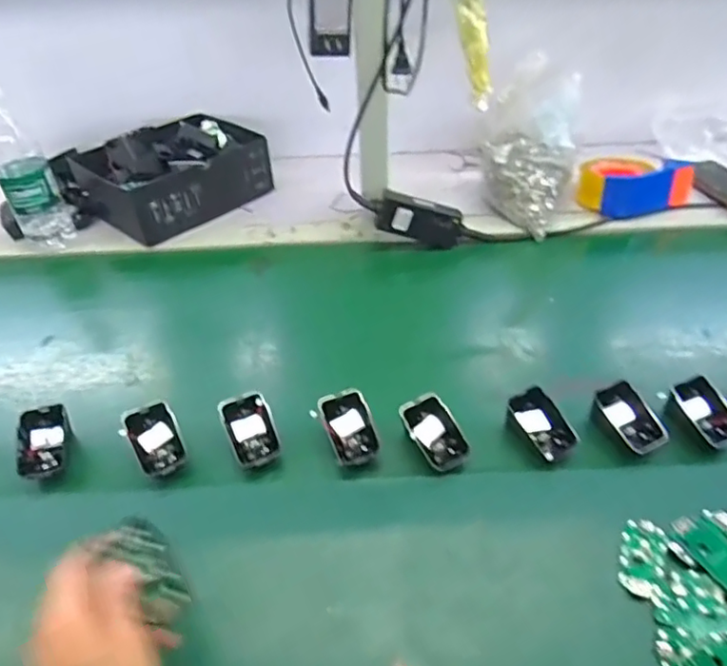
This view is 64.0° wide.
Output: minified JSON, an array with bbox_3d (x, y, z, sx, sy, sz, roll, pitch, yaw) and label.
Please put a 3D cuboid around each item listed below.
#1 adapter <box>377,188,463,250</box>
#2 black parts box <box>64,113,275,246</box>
[{"bbox_3d":[0.077,-0.154,0.793,0.117,0.054,0.037,14,41,-18],"label":"adapter"},{"bbox_3d":[-0.284,-0.256,0.899,0.191,0.084,0.255,29,55,30],"label":"black parts box"}]

